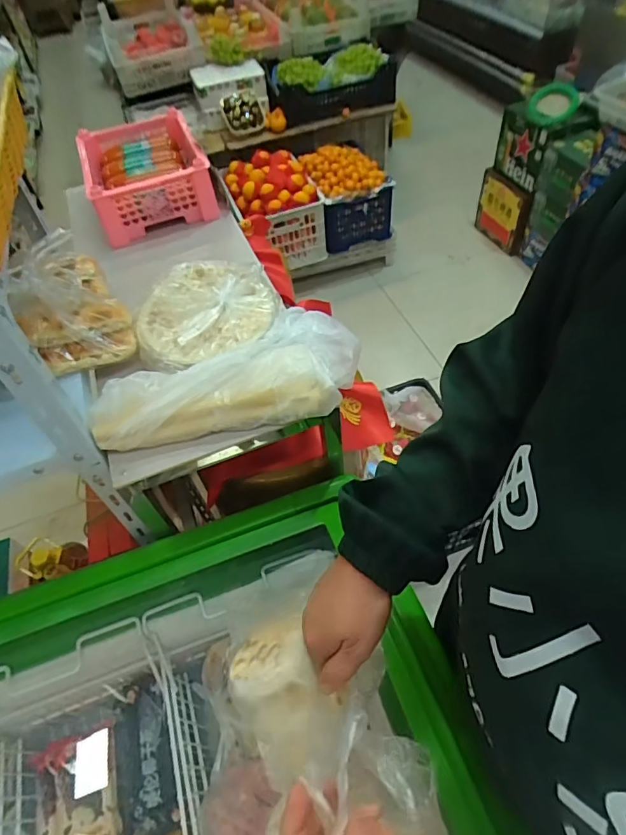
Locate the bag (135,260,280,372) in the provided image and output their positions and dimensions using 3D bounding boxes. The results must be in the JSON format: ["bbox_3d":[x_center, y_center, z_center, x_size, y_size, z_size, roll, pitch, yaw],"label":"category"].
[{"bbox_3d":[-0.151,-0.155,0.687,0.204,0.041,0.176,-23,54,-12],"label":"bag"}]

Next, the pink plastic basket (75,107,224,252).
[{"bbox_3d":[-0.318,-0.471,0.921,0.208,0.102,0.294,-20,53,-10],"label":"pink plastic basket"}]

